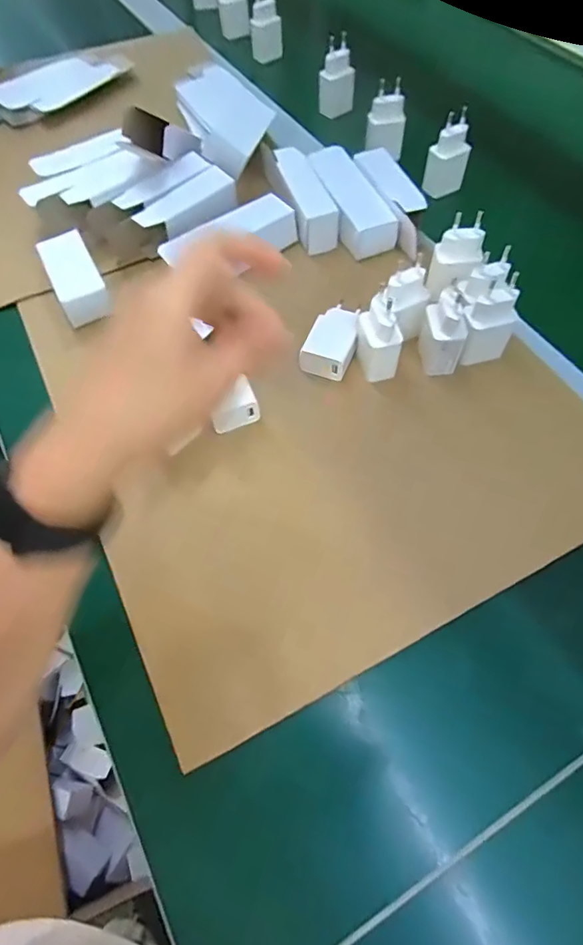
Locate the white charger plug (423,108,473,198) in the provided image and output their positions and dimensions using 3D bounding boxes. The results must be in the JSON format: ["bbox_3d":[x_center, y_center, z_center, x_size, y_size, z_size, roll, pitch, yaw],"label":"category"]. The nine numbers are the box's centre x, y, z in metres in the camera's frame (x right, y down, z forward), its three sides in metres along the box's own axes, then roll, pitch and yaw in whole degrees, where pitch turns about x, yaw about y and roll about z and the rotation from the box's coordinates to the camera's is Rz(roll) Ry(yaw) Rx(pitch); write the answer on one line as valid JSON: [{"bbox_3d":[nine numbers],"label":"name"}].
[{"bbox_3d":[0.170,-0.342,0.533,0.039,0.073,0.026,-21,65,-9],"label":"white charger plug"}]

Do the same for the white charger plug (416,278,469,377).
[{"bbox_3d":[0.125,-0.117,0.400,0.030,0.070,0.039,5,63,4],"label":"white charger plug"}]

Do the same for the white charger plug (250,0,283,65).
[{"bbox_3d":[-0.036,-0.640,0.703,0.044,0.079,0.022,3,63,3],"label":"white charger plug"}]

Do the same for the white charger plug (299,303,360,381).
[{"bbox_3d":[0.037,-0.116,0.430,0.040,0.024,0.073,20,65,11],"label":"white charger plug"}]

